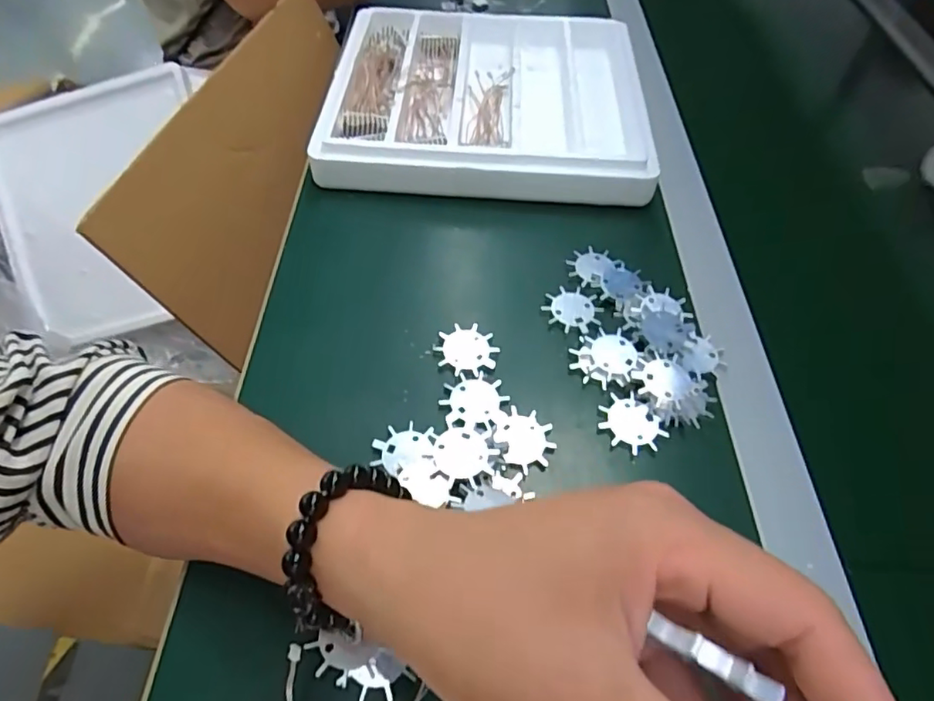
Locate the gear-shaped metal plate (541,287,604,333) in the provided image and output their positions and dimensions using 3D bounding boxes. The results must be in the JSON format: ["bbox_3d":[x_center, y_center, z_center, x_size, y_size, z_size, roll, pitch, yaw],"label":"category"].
[{"bbox_3d":[0.072,-0.029,0.387,0.037,0.004,0.037,2,55,-3],"label":"gear-shaped metal plate"}]

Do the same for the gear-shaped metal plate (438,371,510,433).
[{"bbox_3d":[0.005,0.030,0.340,0.038,0.004,0.039,2,55,-3],"label":"gear-shaped metal plate"}]

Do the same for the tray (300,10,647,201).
[{"bbox_3d":[0.027,-0.228,0.515,0.288,0.043,0.252,5,55,0],"label":"tray"}]

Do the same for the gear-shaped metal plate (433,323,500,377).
[{"bbox_3d":[0.000,-0.002,0.363,0.037,0.004,0.038,2,55,-3],"label":"gear-shaped metal plate"}]

